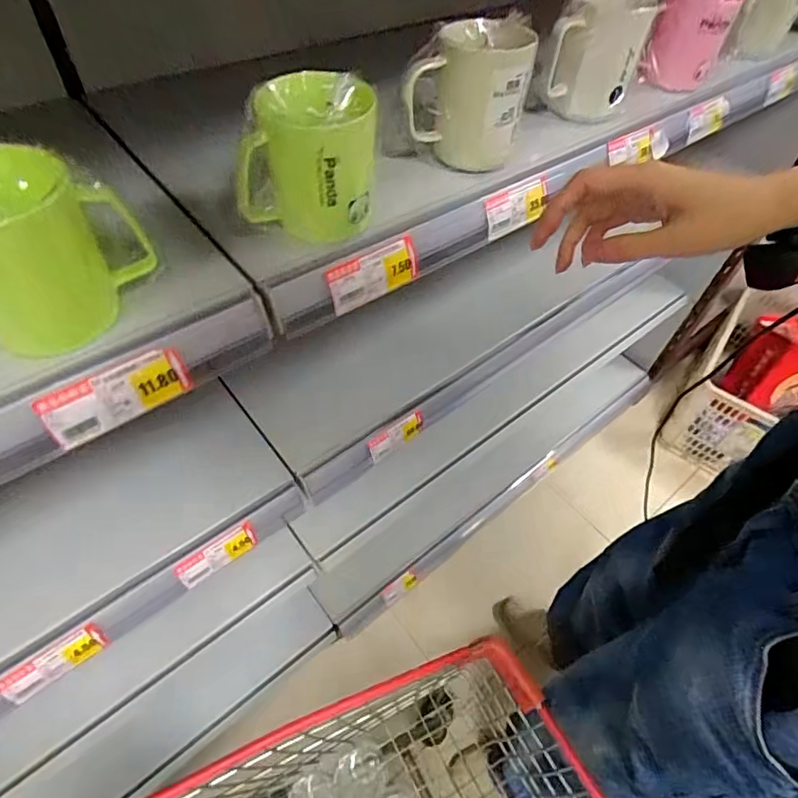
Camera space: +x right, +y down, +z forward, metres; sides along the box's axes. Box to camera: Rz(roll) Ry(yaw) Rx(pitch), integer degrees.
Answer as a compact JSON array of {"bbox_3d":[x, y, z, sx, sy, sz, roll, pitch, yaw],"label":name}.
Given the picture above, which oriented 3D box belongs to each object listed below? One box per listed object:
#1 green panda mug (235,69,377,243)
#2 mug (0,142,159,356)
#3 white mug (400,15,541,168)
[{"bbox_3d":[-0.069,-0.185,0.387,0.107,0.092,0.083,-4,54,-6],"label":"green panda mug"},{"bbox_3d":[-0.219,-0.093,0.308,0.077,0.102,0.103,40,61,24],"label":"mug"},{"bbox_3d":[0.062,-0.284,0.470,0.110,0.101,0.082,3,53,0],"label":"white mug"}]

